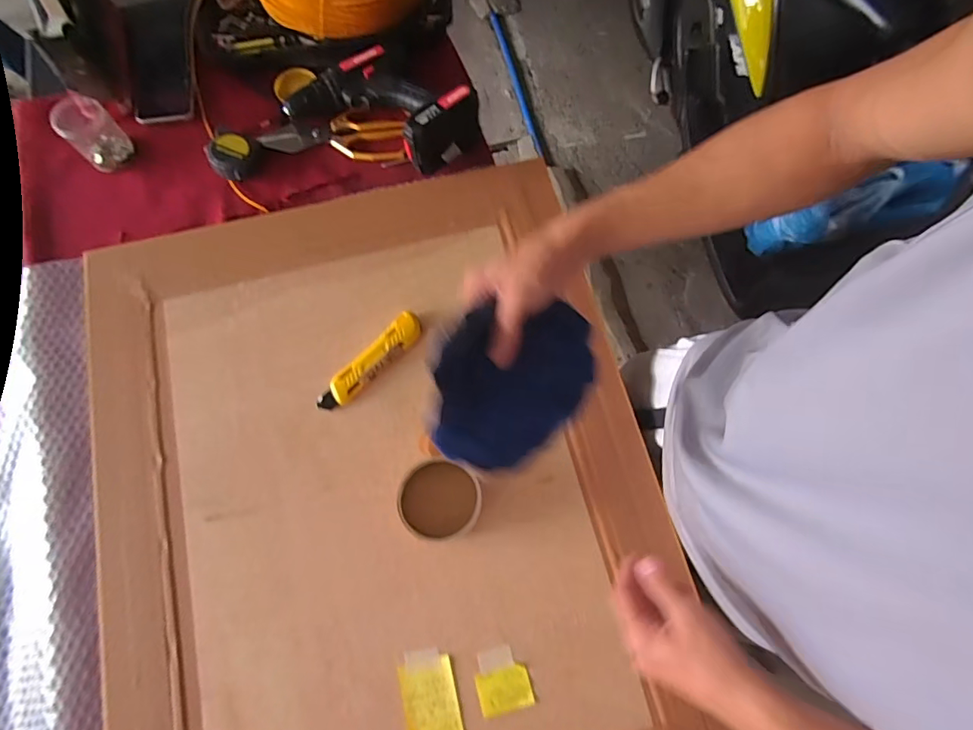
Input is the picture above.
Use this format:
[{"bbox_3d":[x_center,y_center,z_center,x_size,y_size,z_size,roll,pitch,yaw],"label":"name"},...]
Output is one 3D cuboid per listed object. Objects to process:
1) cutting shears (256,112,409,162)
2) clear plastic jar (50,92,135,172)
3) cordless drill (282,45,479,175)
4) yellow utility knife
[{"bbox_3d":[-0.209,-0.318,0.692,0.201,0.022,0.063,9,74,2],"label":"cutting shears"},{"bbox_3d":[-0.516,-0.305,0.646,0.059,0.076,0.070,-42,78,-12],"label":"clear plastic jar"},{"bbox_3d":[-0.132,-0.354,0.655,0.244,0.071,0.134,27,75,10],"label":"cordless drill"},{"bbox_3d":[-0.132,-0.002,0.567,0.033,0.015,0.145,43,77,11],"label":"yellow utility knife"}]

